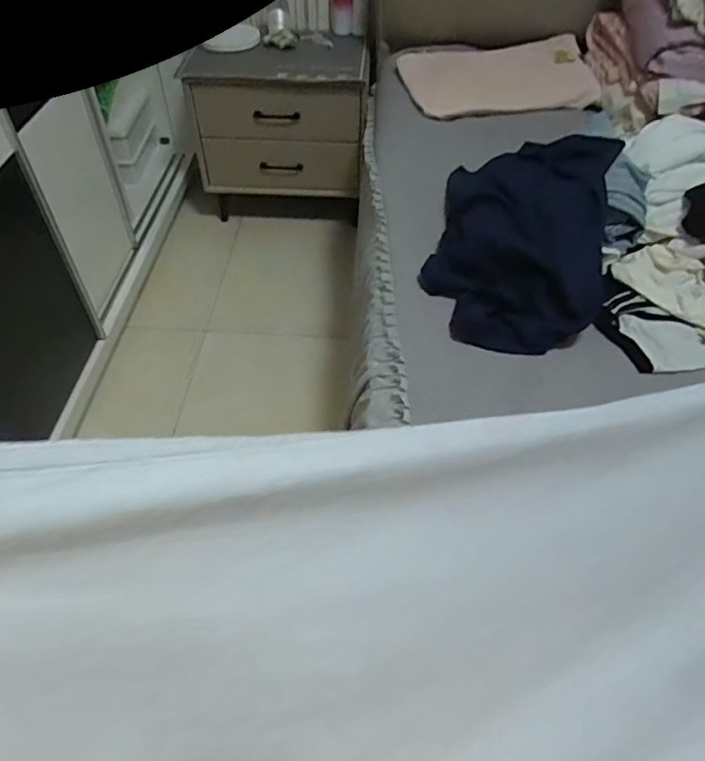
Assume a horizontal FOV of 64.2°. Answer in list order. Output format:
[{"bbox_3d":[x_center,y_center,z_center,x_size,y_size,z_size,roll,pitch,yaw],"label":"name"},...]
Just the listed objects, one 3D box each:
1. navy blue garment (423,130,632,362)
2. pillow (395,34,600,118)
[{"bbox_3d":[0.248,-0.212,0.832,0.258,0.183,0.316,16,51,12],"label":"navy blue garment"},{"bbox_3d":[0.317,-0.666,1.267,0.410,0.104,0.253,-3,50,-4],"label":"pillow"}]

